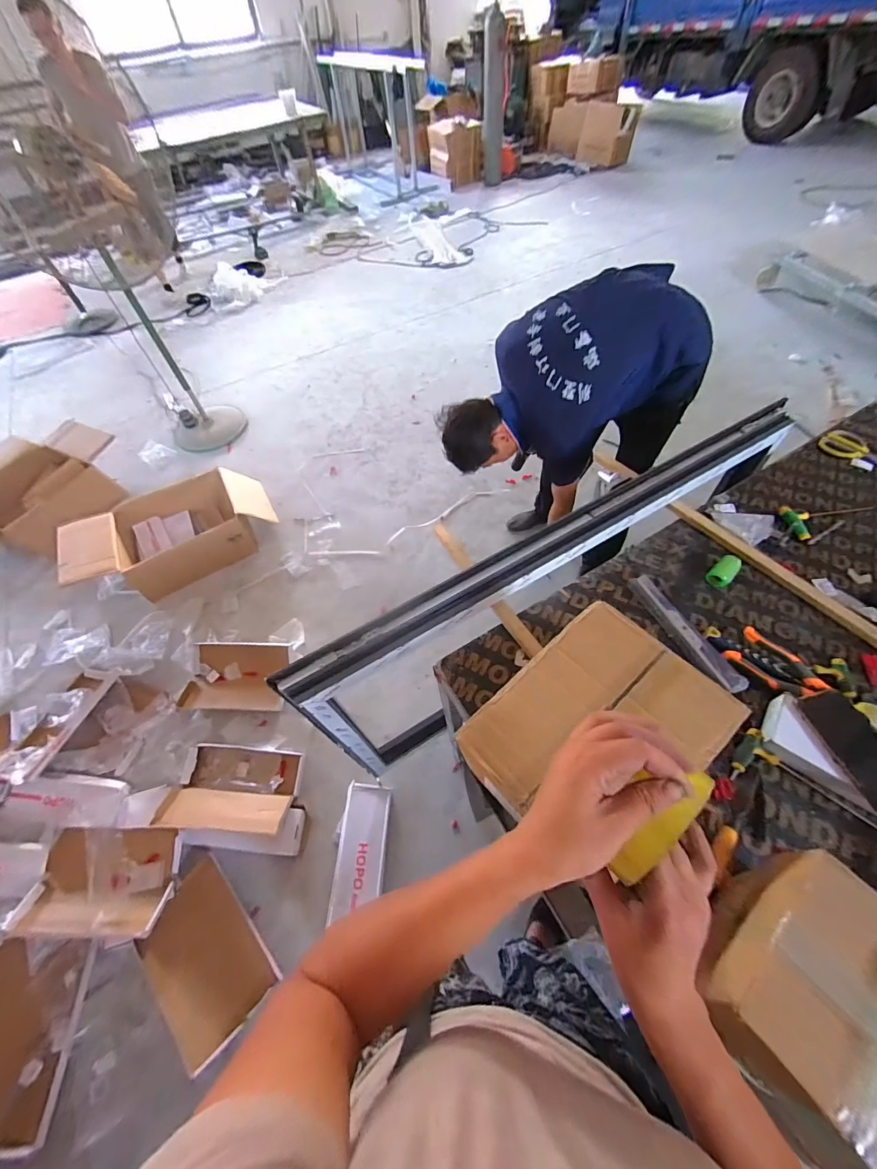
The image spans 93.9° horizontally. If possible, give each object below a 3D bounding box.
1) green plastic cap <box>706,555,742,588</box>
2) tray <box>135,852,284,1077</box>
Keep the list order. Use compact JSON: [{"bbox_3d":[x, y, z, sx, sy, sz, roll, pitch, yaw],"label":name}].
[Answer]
[{"bbox_3d":[0.558,-0.025,0.799,0.063,0.034,0.041,-36,61,-17],"label":"green plastic cap"},{"bbox_3d":[-0.668,1.043,1.159,0.272,0.048,0.398,-40,62,-19],"label":"tray"}]

